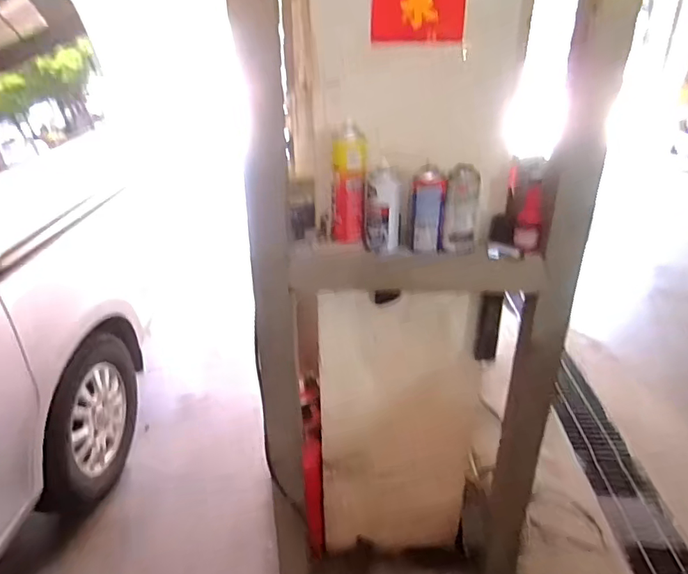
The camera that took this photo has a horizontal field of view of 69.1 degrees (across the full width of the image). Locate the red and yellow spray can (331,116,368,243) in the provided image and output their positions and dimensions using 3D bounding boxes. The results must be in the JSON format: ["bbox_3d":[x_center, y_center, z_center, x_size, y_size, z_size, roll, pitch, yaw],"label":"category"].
[{"bbox_3d":[0.010,-0.206,1.004,0.064,0.227,0.049,-1,27,-2],"label":"red and yellow spray can"}]

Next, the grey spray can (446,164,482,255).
[{"bbox_3d":[0.237,-0.155,1.002,0.063,0.169,0.053,9,28,16],"label":"grey spray can"}]

